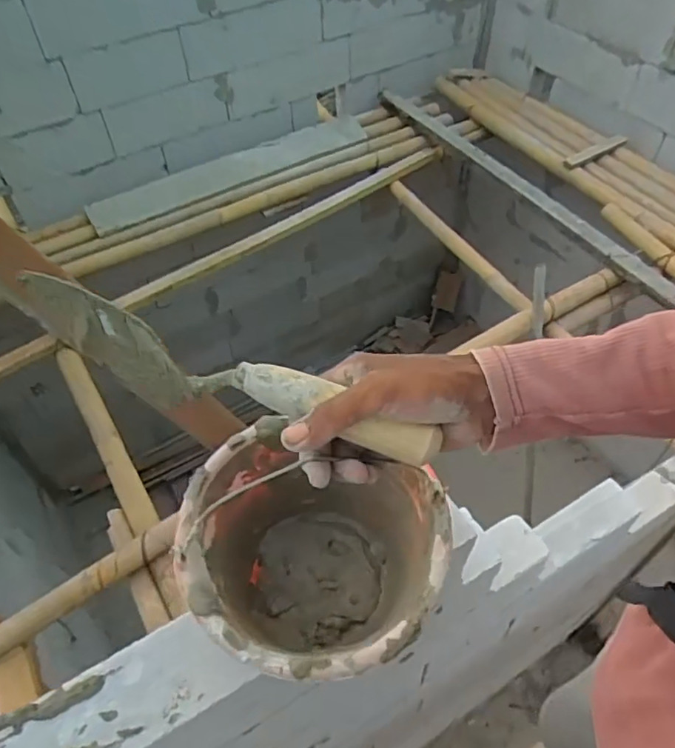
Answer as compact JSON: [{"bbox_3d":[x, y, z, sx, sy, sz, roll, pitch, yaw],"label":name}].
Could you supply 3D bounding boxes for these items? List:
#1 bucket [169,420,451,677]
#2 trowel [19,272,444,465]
[{"bbox_3d":[-0.024,0.194,0.584,0.232,0.169,0.211,-1,51,2],"label":"bucket"},{"bbox_3d":[-0.081,-0.001,0.392,0.302,0.068,0.040,19,54,6],"label":"trowel"}]

